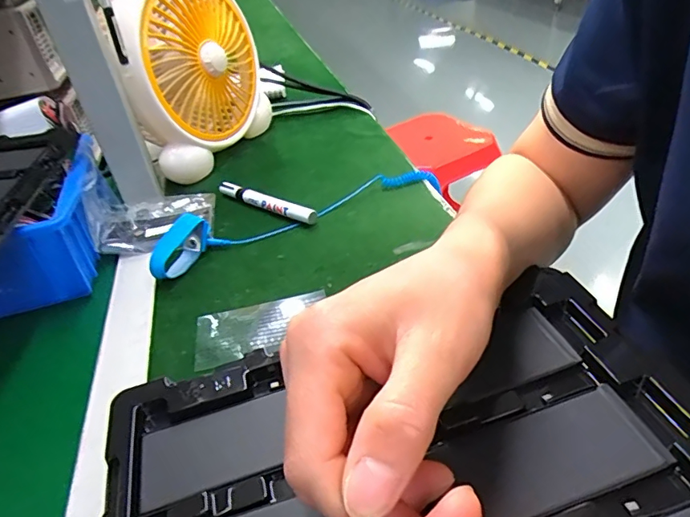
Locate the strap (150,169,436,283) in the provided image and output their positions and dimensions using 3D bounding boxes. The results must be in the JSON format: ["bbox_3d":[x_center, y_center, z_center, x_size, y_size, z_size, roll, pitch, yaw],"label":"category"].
[{"bbox_3d":[-0.045,-0.060,0.514,0.321,0.039,0.064,-21,39,-17],"label":"strap"}]

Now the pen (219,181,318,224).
[{"bbox_3d":[-0.087,-0.064,0.543,0.141,0.017,0.015,20,45,32],"label":"pen"}]

